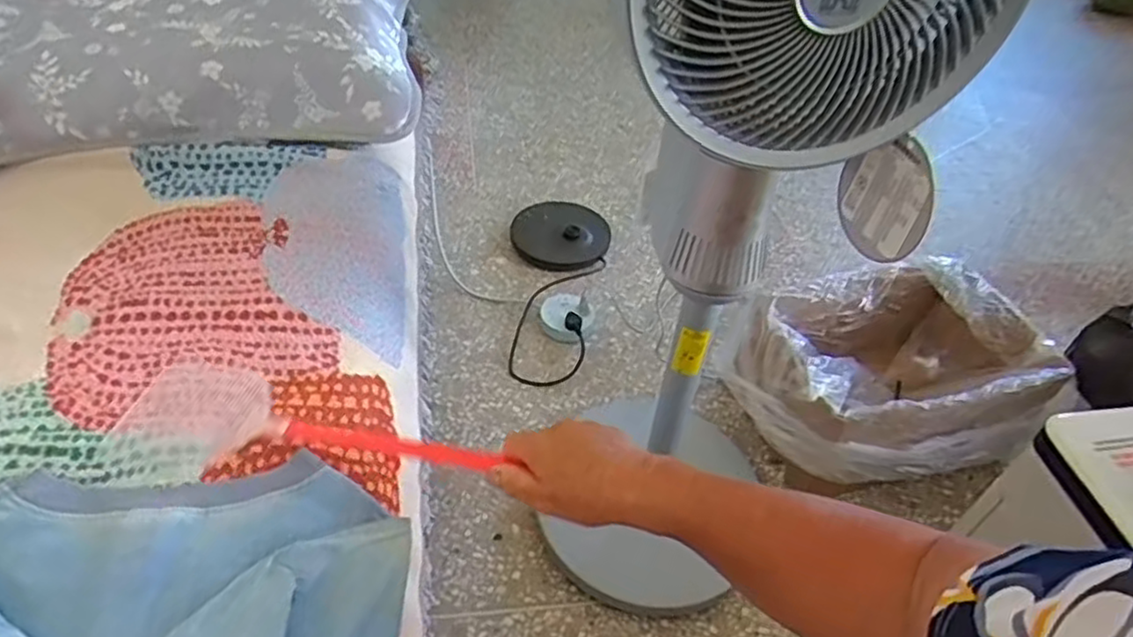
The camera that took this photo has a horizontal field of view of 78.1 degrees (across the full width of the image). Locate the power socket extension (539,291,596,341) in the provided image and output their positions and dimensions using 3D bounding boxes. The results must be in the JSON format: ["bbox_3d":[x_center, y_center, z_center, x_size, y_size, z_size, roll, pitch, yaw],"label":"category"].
[{"bbox_3d":[0.002,-0.008,1.280,0.091,0.033,0.104,22,46,15],"label":"power socket extension"}]

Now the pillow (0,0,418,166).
[{"bbox_3d":[-0.542,-0.348,0.904,0.644,0.134,0.369,-6,46,-12],"label":"pillow"}]

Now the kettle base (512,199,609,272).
[{"bbox_3d":[-0.005,-0.179,1.456,0.196,0.030,0.204,3,44,-3],"label":"kettle base"}]

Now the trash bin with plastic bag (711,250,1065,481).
[{"bbox_3d":[0.469,0.104,1.058,0.407,0.236,0.293,-3,45,-9],"label":"trash bin with plastic bag"}]

